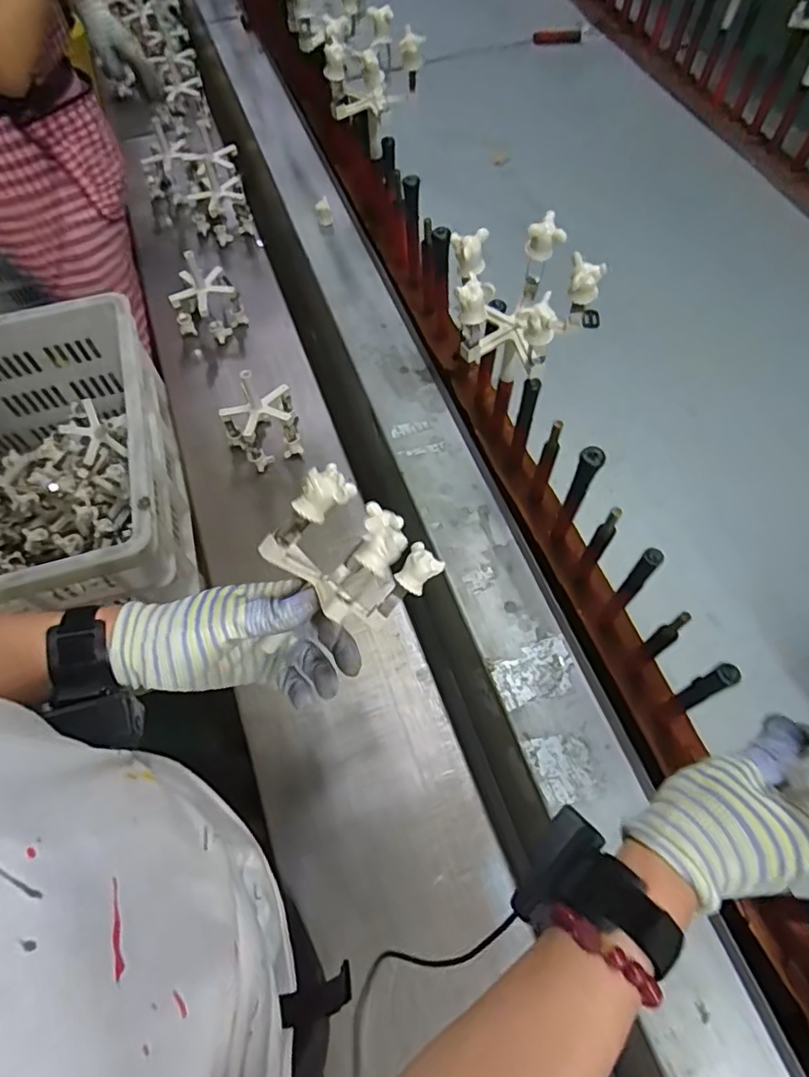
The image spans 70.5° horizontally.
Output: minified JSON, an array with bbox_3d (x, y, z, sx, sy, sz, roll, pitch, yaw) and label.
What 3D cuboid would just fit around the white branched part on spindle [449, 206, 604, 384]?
[{"bbox_3d":[0.098,-0.190,0.513,0.116,0.128,0.102,-13,61,-9],"label":"white branched part on spindle"}]

